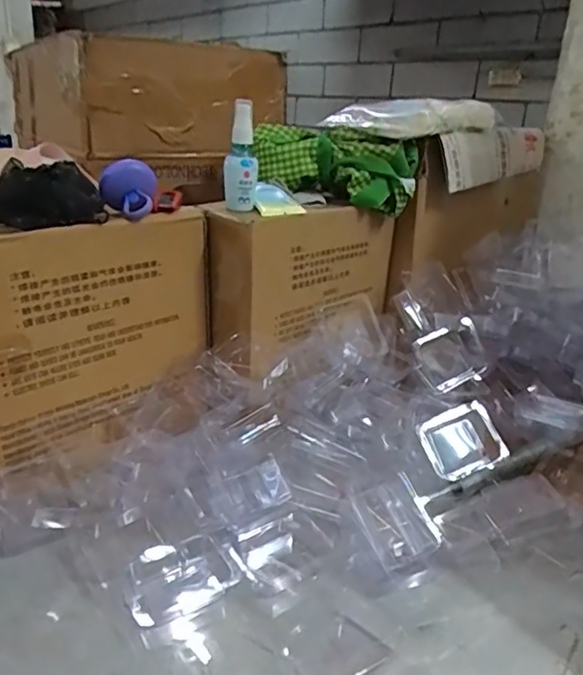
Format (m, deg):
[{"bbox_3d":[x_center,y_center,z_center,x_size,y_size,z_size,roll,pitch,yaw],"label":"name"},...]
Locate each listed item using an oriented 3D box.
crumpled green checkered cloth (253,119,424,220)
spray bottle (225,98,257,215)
[{"bbox_3d":[0.056,-0.227,0.753,0.209,0.088,0.073,11,23,17],"label":"crumpled green checkered cloth"},{"bbox_3d":[-0.057,-0.205,0.647,0.037,0.119,0.029,2,22,-5],"label":"spray bottle"}]

